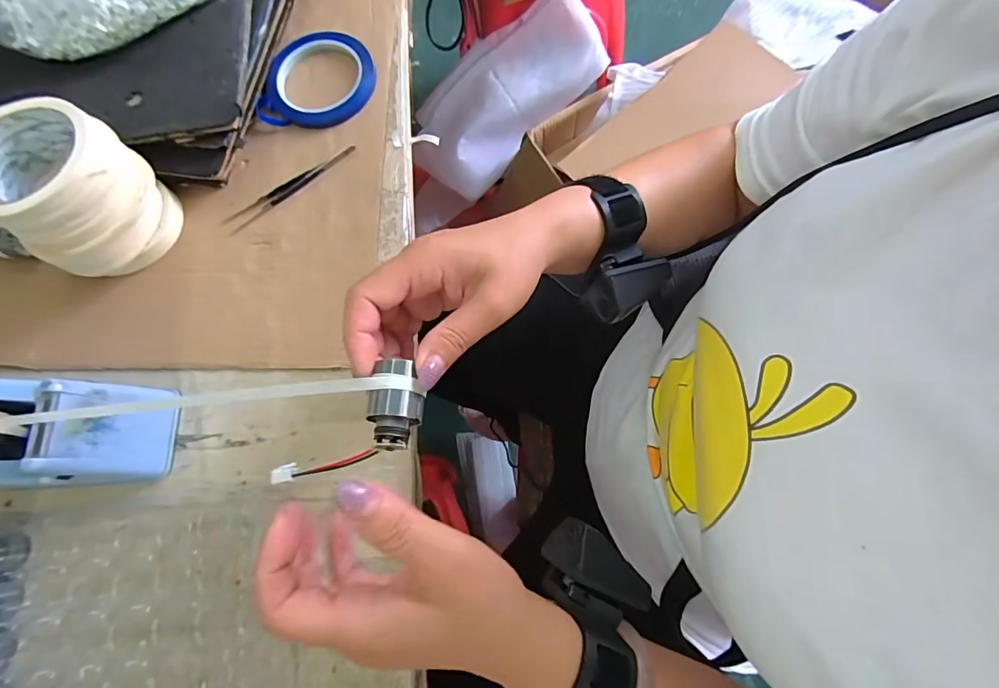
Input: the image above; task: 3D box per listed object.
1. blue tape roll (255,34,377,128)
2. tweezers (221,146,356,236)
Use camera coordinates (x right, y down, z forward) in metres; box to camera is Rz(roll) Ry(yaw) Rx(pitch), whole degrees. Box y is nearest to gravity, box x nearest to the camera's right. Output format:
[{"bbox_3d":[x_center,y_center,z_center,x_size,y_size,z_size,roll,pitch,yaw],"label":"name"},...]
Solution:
[{"bbox_3d":[-0.169,-0.252,0.433,0.099,0.009,0.101,-1,76,4],"label":"blue tape roll"},{"bbox_3d":[-0.187,-0.140,0.410,0.132,0.007,0.016,-33,76,-4],"label":"tweezers"}]

